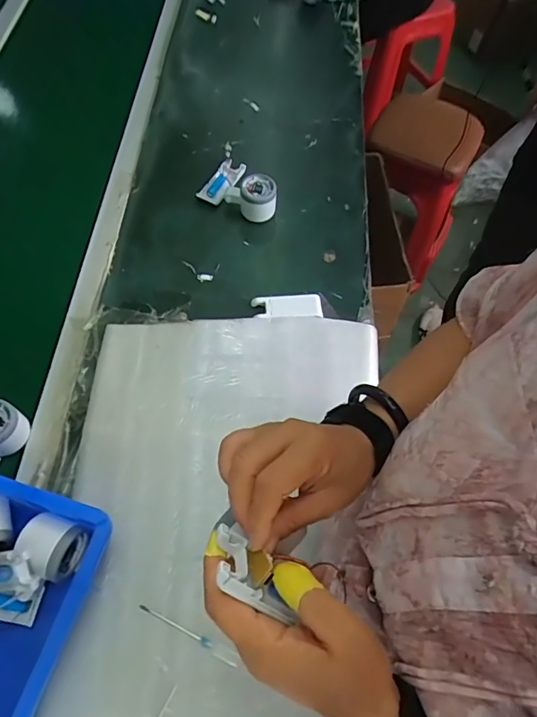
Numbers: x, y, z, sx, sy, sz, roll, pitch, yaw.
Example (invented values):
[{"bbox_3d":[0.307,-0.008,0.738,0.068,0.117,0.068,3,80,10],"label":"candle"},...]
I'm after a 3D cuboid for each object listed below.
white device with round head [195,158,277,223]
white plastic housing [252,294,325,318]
[{"bbox_3d":[-0.040,-0.296,0.789,0.135,0.058,0.093,25,64,10],"label":"white device with round head"},{"bbox_3d":[0.028,-0.080,0.697,0.102,0.012,0.043,-1,62,-3],"label":"white plastic housing"}]

